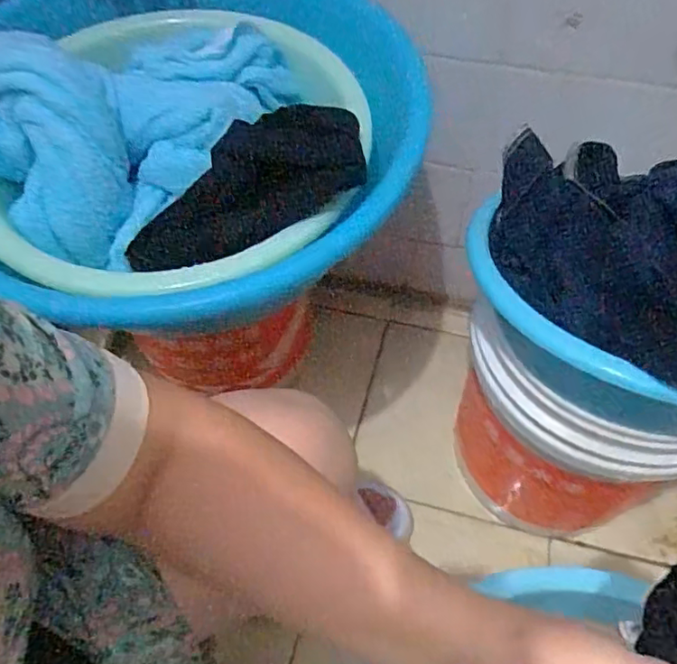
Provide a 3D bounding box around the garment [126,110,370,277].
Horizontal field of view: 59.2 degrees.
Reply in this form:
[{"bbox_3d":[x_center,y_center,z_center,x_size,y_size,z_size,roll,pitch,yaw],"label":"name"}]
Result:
[{"bbox_3d":[-0.082,-0.113,0.506,0.224,0.071,0.101,-29,56,9],"label":"garment"}]

